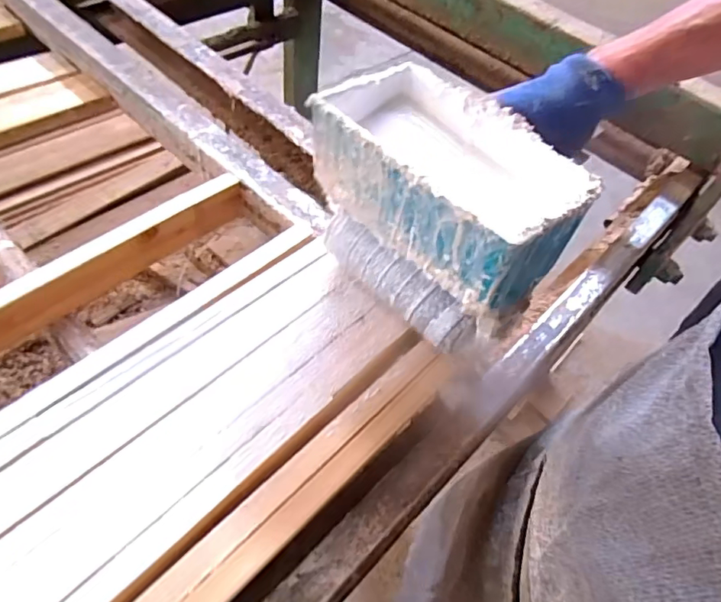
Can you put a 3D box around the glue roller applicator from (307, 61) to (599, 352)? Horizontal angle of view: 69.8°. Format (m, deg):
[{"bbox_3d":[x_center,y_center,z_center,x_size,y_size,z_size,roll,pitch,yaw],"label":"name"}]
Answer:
[{"bbox_3d":[0.060,-0.070,0.392,0.100,0.135,0.179,-35,59,-25],"label":"glue roller applicator"}]

